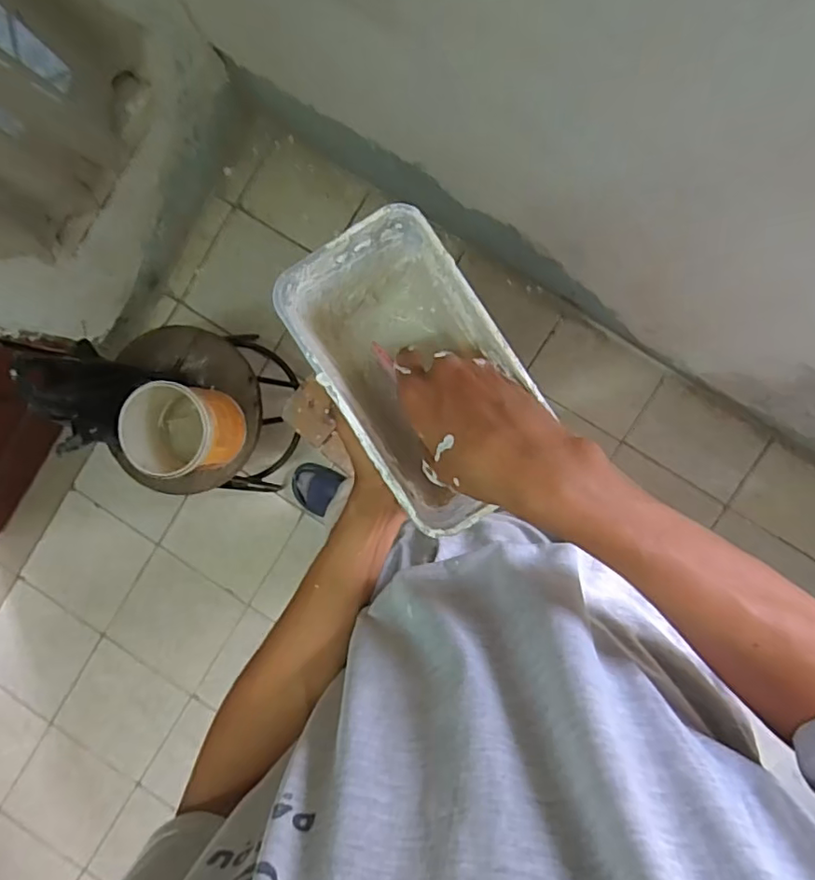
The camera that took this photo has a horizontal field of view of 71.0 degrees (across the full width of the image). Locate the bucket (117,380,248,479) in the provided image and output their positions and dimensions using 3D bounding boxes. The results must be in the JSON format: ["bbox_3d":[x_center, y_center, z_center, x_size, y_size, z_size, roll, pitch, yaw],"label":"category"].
[{"bbox_3d":[-0.397,-0.018,1.035,0.157,0.167,0.152,5,92,5],"label":"bucket"}]

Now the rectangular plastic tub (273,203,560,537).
[{"bbox_3d":[0.012,-0.047,0.424,0.110,0.145,0.195,-33,88,5],"label":"rectangular plastic tub"}]

